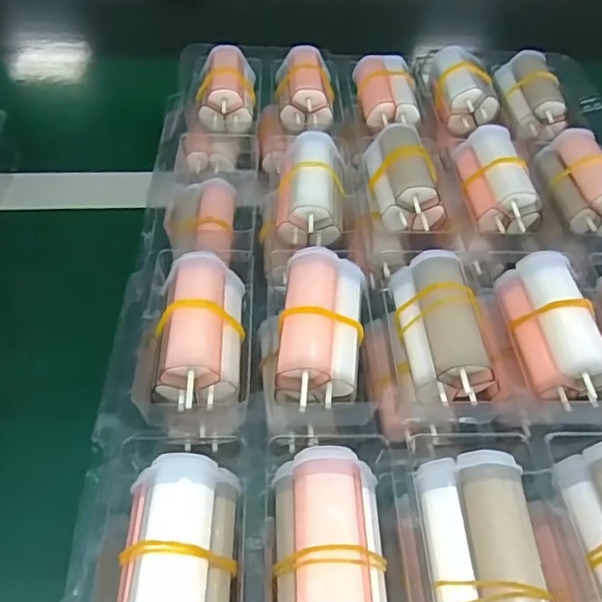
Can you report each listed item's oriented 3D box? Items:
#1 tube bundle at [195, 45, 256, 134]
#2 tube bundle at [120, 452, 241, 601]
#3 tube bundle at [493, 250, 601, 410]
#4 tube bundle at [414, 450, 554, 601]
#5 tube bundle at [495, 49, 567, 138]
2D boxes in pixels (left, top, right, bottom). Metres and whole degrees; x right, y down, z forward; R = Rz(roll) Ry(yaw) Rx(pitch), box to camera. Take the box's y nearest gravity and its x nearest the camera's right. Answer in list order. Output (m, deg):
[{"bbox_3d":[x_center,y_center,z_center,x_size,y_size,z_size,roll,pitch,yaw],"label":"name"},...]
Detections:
[{"bbox_3d":[-0.049,-0.142,0.378,0.035,0.025,0.065,0,49,-2],"label":"tube bundle"},{"bbox_3d":[-0.038,0.086,0.178,0.031,0.024,0.073,1,49,-2],"label":"tube bundle"},{"bbox_3d":[0.111,0.010,0.251,0.030,0.024,0.067,-3,49,-5],"label":"tube bundle"},{"bbox_3d":[0.058,0.088,0.188,0.030,0.038,0.067,0,49,-3],"label":"tube bundle"},{"bbox_3d":[0.155,-0.142,0.386,0.032,0.024,0.069,-1,49,-3],"label":"tube bundle"}]

